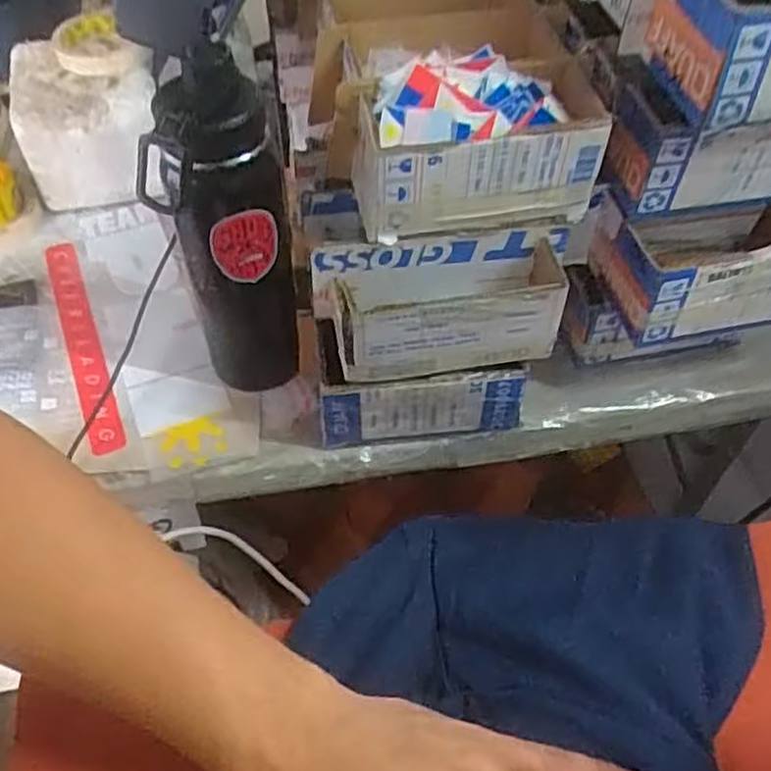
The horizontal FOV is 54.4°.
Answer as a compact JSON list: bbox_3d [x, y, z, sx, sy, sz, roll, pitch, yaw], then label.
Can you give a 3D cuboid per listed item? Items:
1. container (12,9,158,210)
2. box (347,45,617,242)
[{"bbox_3d":[-0.296,-0.272,0.767,0.136,0.131,0.126,-9,53,-8],"label":"container"},{"bbox_3d":[0.056,-0.160,0.500,0.157,0.080,0.086,-8,53,-7],"label":"box"}]

